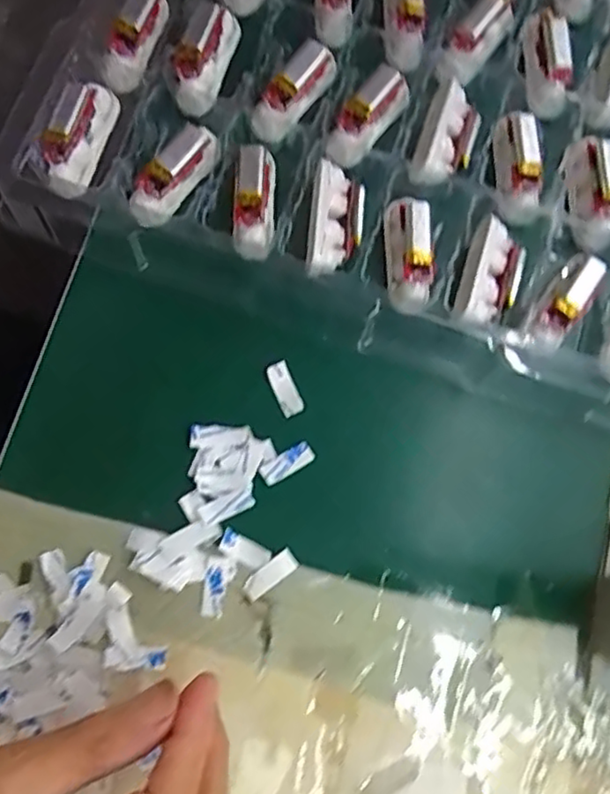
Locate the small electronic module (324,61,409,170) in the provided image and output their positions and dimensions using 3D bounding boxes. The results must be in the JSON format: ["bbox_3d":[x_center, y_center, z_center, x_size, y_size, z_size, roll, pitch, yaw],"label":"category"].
[{"bbox_3d":[0.034,-0.154,0.349,0.023,0.027,0.061,34,77,3],"label":"small electronic module"}]

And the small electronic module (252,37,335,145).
[{"bbox_3d":[-0.007,-0.167,0.350,0.022,0.021,0.059,34,77,3],"label":"small electronic module"}]

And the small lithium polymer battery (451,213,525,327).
[{"bbox_3d":[0.097,-0.063,0.336,0.029,0.009,0.058,20,77,0],"label":"small lithium polymer battery"}]

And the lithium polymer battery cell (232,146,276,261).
[{"bbox_3d":[-0.026,-0.099,0.330,0.021,0.013,0.058,3,78,-4],"label":"lithium polymer battery cell"}]

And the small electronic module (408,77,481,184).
[{"bbox_3d":[0.078,-0.145,0.357,0.031,0.014,0.064,16,77,-1],"label":"small electronic module"}]

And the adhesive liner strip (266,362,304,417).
[{"bbox_3d":[-0.010,-0.004,0.331,0.012,0.005,0.027,-23,81,-9],"label":"adhesive liner strip"}]

